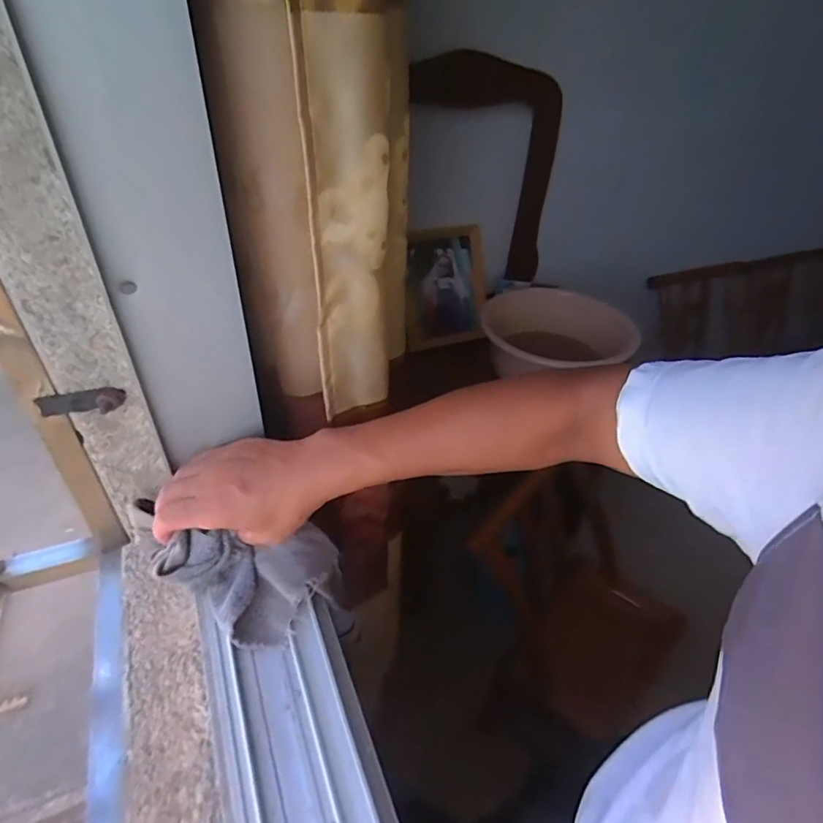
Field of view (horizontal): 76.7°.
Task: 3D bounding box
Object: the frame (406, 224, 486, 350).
[{"bbox_3d":[0.093,-0.327,1.365,0.259,0.290,0.043,-15,27,-22],"label":"frame"}]

